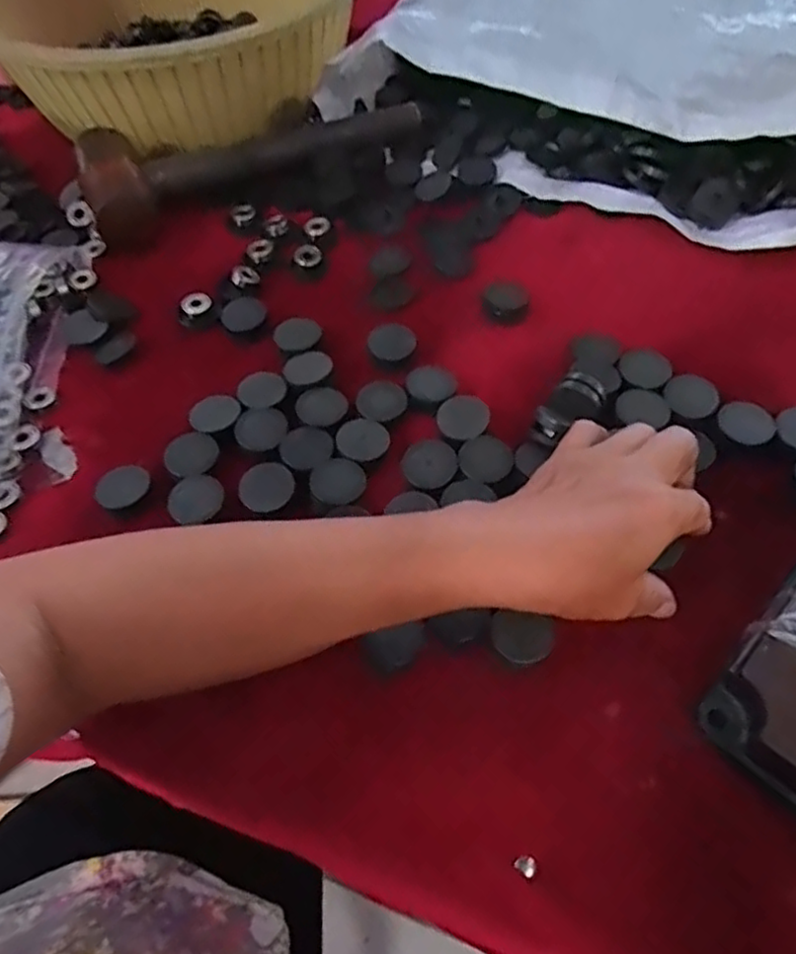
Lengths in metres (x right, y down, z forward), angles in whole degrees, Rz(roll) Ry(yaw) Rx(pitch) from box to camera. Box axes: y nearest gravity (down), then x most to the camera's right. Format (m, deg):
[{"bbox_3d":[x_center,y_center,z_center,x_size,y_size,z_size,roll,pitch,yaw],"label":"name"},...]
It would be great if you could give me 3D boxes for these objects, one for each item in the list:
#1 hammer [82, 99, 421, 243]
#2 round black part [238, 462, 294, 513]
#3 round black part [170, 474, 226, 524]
[{"bbox_3d":[-0.133,-0.296,0.597,0.300,0.060,0.104,-28,60,-16],"label":"hammer"},{"bbox_3d":[-0.079,0.007,0.411,0.032,0.006,0.034,-2,54,2],"label":"round black part"},{"bbox_3d":[-0.122,0.013,0.411,0.032,0.004,0.033,-2,54,2],"label":"round black part"}]

